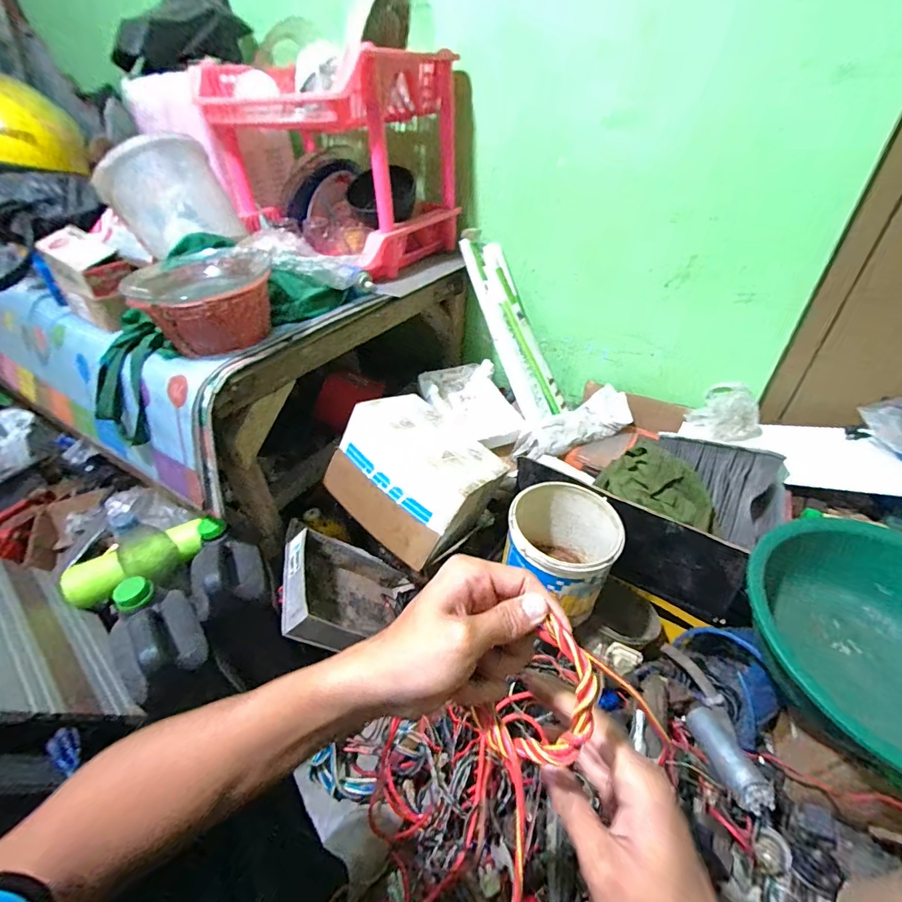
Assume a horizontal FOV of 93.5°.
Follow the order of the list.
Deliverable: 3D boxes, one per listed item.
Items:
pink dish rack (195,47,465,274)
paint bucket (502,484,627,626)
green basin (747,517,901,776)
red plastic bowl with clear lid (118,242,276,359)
[{"bbox_3d":[-0.249,-0.612,0.926,0.449,0.338,0.322,23,46,29],"label":"pink dish rack"},{"bbox_3d":[0.194,0.183,0.748,0.175,0.180,0.188,30,50,34],"label":"paint bucket"},{"bbox_3d":[0.613,0.261,0.590,0.351,0.140,0.351,-2,39,2],"label":"green basin"},{"bbox_3d":[-0.381,-0.233,0.675,0.199,0.107,0.202,-15,41,-14],"label":"red plastic bowl with clear lid"}]

